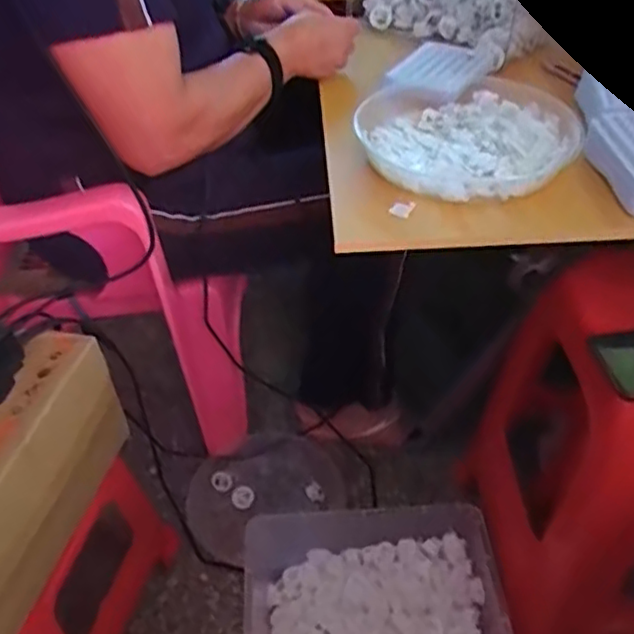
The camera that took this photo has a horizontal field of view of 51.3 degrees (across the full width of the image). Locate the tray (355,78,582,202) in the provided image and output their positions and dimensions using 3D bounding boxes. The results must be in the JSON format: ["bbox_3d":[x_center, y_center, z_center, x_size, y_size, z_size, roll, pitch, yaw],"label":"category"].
[{"bbox_3d":[0.184,-0.233,0.830,0.255,0.034,0.289,1,44,4],"label":"tray"}]

